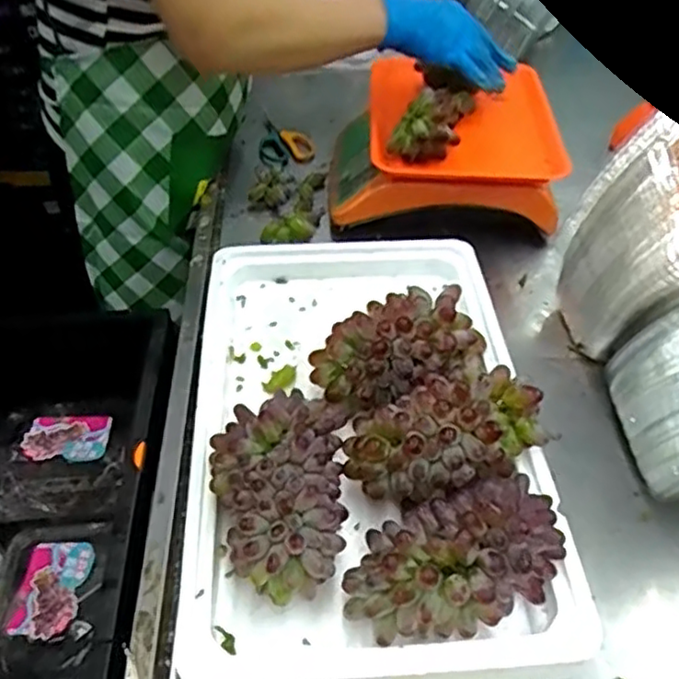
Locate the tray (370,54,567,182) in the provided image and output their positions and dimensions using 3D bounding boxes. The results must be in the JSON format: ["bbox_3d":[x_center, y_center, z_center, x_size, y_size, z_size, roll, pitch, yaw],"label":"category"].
[{"bbox_3d":[0.158,-0.285,0.850,0.232,0.038,0.232,3,46,0],"label":"tray"}]

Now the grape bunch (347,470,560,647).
[{"bbox_3d":[0.086,0.158,0.486,0.168,0.065,0.098,-14,48,-15],"label":"grape bunch"}]

